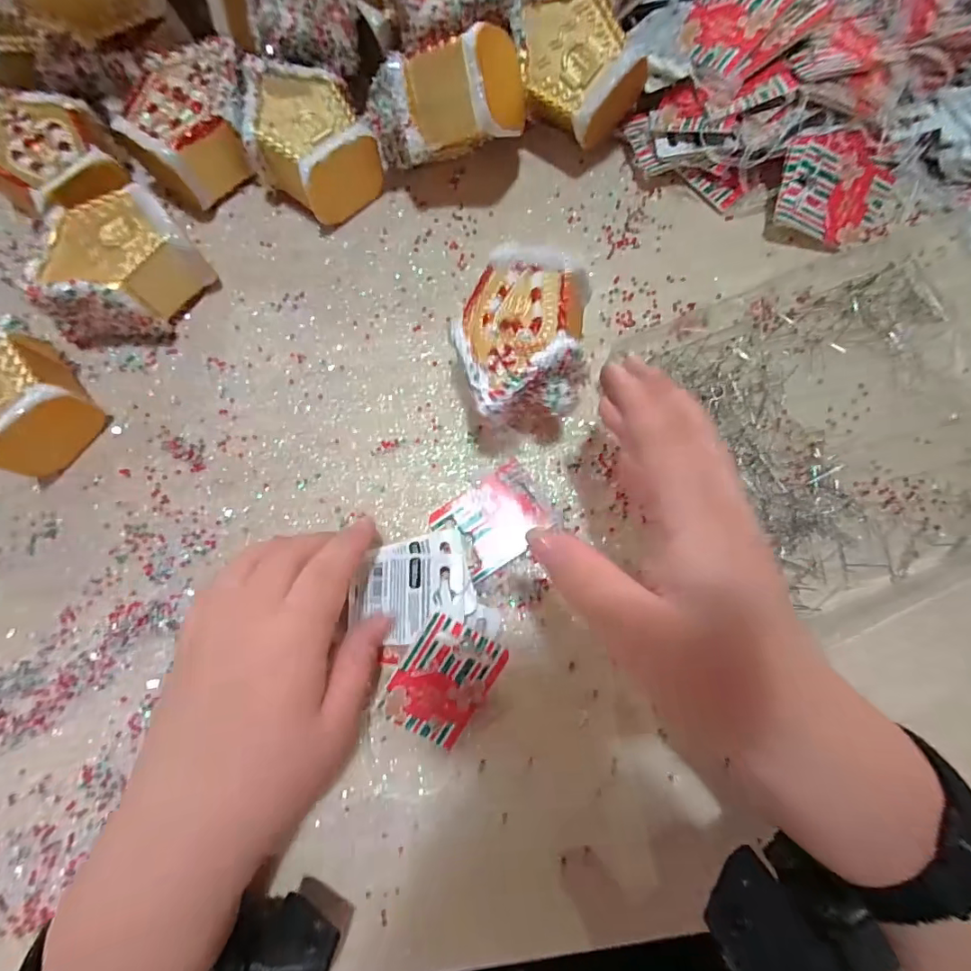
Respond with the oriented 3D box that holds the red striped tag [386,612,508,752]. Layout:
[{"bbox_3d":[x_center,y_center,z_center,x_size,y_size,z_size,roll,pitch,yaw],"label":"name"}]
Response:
[{"bbox_3d":[-0.021,0.095,0.243,0.043,0.004,0.058,29,94,-11],"label":"red striped tag"}]

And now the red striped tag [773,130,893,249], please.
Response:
[{"bbox_3d":[0.202,-0.172,0.290,0.064,0.009,0.057,22,102,-8],"label":"red striped tag"}]

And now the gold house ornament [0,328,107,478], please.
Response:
[{"bbox_3d":[-0.250,-0.046,0.265,0.075,0.044,0.068,25,81,5],"label":"gold house ornament"}]

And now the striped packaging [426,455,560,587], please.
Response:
[{"bbox_3d":[0.006,0.018,0.269,0.057,0.005,0.043,-34,77,-9],"label":"striped packaging"}]

